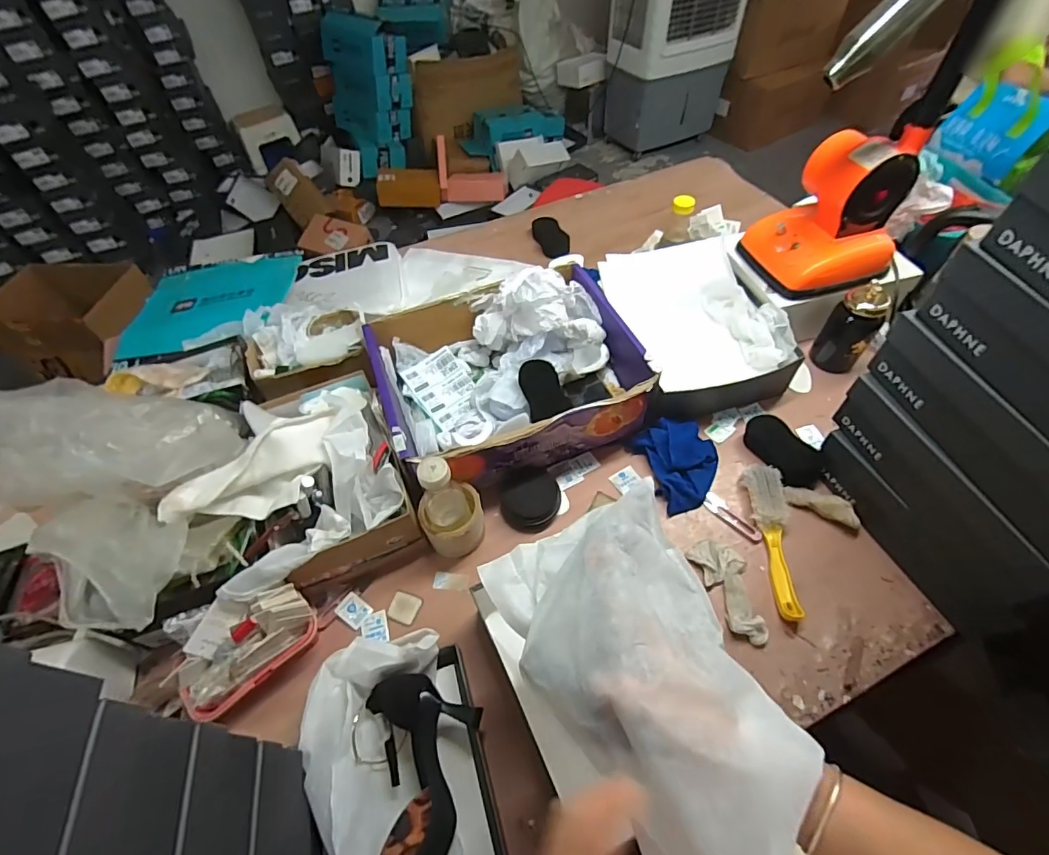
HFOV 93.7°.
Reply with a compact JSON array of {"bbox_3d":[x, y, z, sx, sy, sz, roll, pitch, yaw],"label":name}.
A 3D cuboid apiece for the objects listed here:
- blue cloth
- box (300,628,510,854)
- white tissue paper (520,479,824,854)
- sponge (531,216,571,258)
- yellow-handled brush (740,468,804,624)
[{"bbox_3d":[0.253,0.050,0.785,0.120,0.051,0.144,-19,56,-10],"label":"blue cloth"},{"bbox_3d":[-0.131,0.403,0.537,0.181,0.082,0.328,-16,55,-8],"label":"box"},{"bbox_3d":[0.097,0.195,0.399,0.174,0.078,0.317,-15,55,-7],"label":"white tissue paper"},{"bbox_3d":[0.064,-0.458,1.182,0.068,0.035,0.125,-21,56,-11],"label":"sponge"},{"bbox_3d":[0.364,0.155,0.709,0.047,0.033,0.226,-1,55,3],"label":"yellow-handled brush"}]

